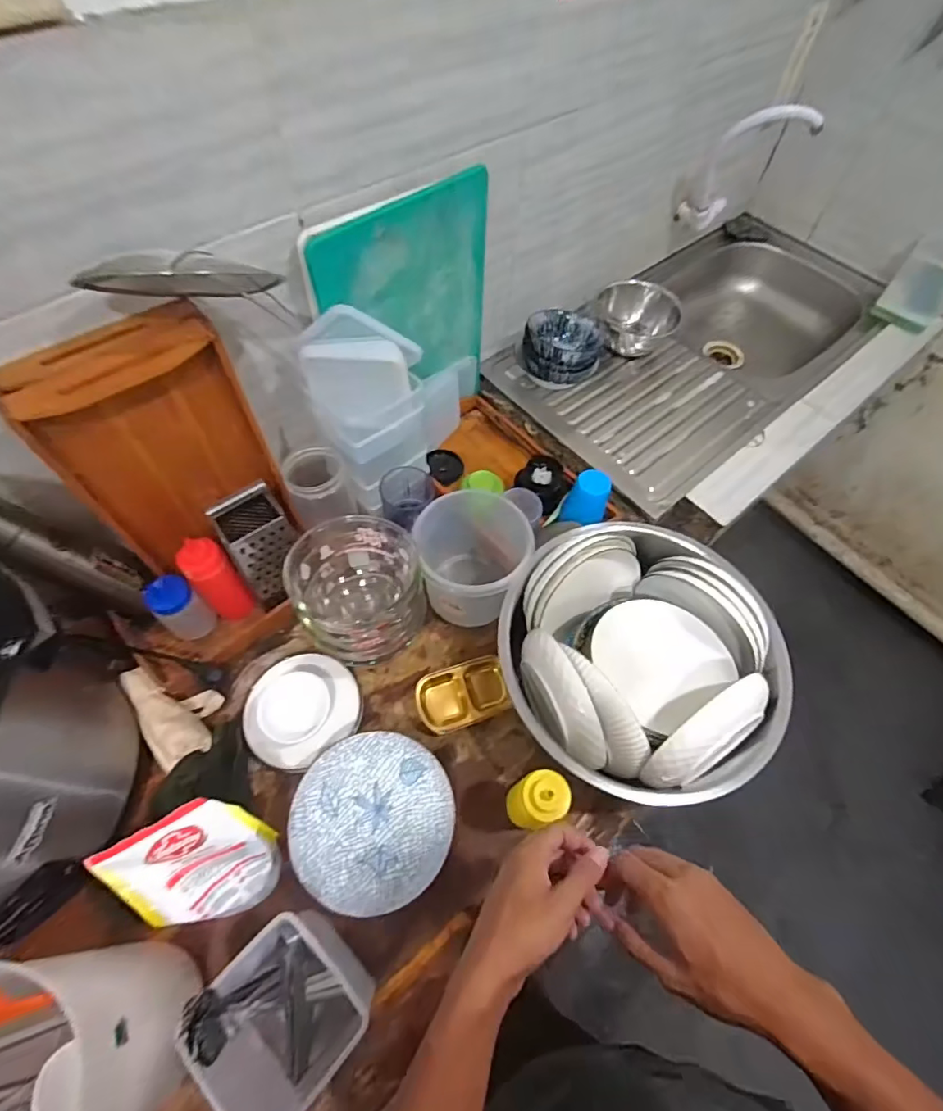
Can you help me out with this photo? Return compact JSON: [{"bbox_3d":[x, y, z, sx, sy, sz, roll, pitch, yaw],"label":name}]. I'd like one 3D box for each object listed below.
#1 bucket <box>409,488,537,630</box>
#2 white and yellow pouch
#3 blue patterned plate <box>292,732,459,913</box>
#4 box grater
[{"bbox_3d":[-0.007,0.009,0.825,0.158,0.185,0.180,-37,68,-22],"label":"bucket"},{"bbox_3d":[-0.292,0.346,0.576,0.140,0.185,0.034,-35,32,-5],"label":"white and yellow pouch"},{"bbox_3d":[-0.122,0.328,0.650,0.191,0.029,0.194,1,60,-2],"label":"blue patterned plate"},{"bbox_3d":[-0.301,-0.015,0.753,0.057,0.215,0.101,35,64,16],"label":"box grater"}]

